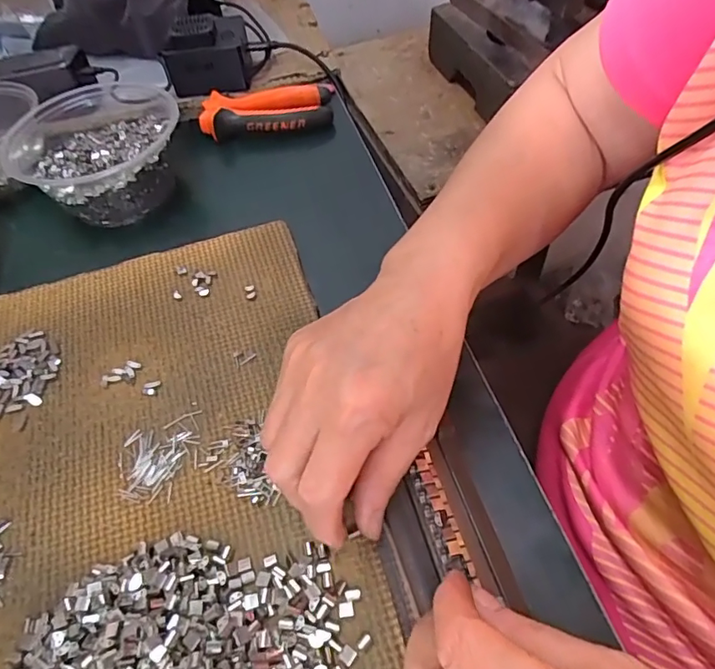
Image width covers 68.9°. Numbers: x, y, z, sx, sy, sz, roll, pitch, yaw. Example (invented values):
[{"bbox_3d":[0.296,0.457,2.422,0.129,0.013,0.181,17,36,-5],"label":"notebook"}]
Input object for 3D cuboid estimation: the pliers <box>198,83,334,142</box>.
[{"bbox_3d":[-0.085,-0.220,0.504,0.119,0.026,0.070,-3,53,1],"label":"pliers"}]

